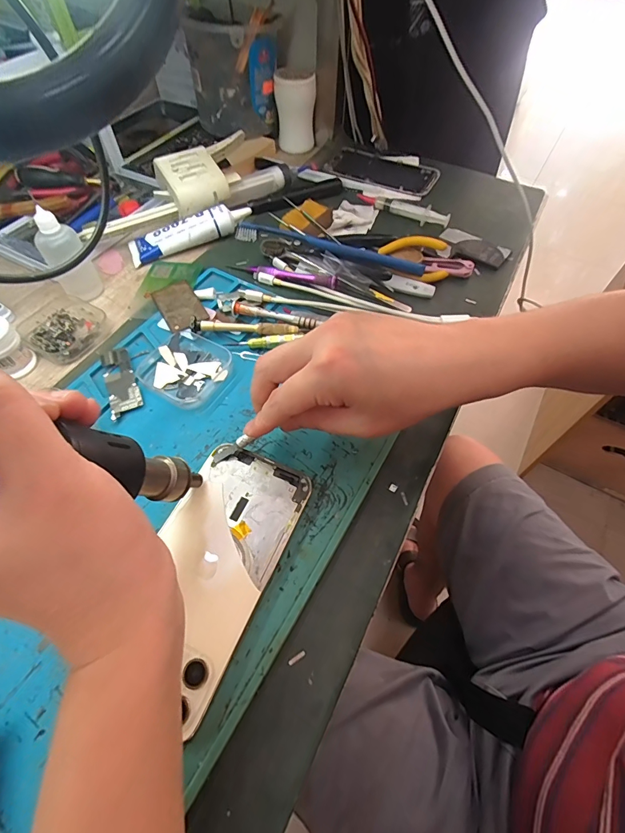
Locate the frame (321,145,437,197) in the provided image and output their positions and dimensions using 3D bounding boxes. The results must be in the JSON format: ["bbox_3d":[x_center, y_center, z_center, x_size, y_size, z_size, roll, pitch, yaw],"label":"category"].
[{"bbox_3d":[0.095,-0.335,0.527,0.144,0.004,0.077,25,60,13],"label":"frame"}]

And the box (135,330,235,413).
[{"bbox_3d":[-0.104,-0.042,0.326,0.073,0.012,0.064,28,61,15],"label":"box"}]

